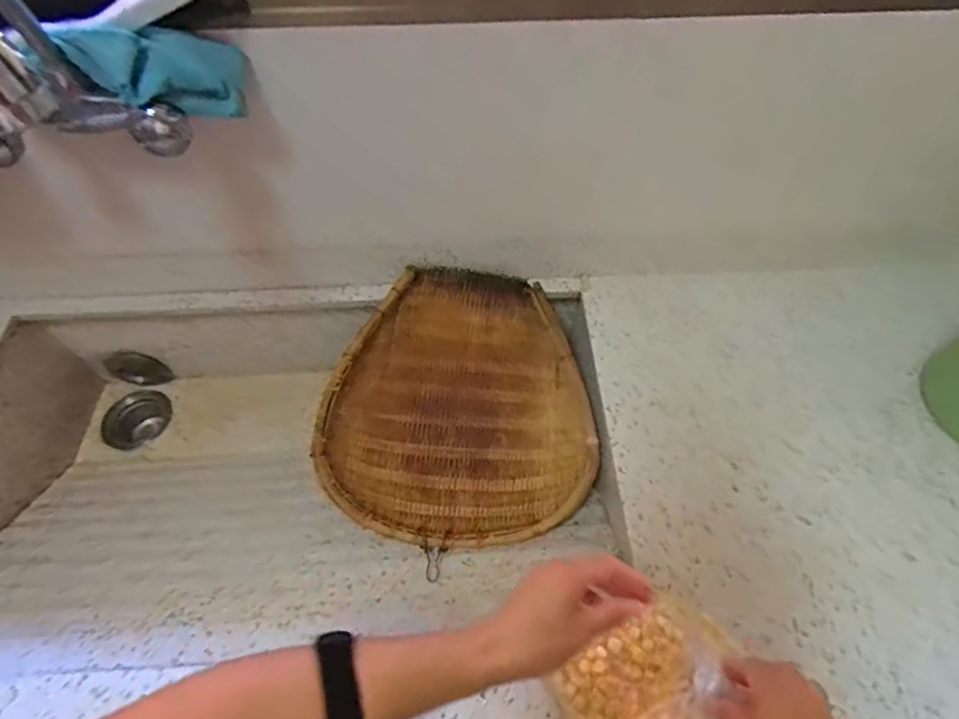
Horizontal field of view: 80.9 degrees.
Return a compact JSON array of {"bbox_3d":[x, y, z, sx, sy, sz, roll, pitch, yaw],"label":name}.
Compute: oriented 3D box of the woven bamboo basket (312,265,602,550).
[{"bbox_3d":[-0.030,0.057,0.709,0.332,0.102,0.348,-3,84,-8],"label":"woven bamboo basket"}]

